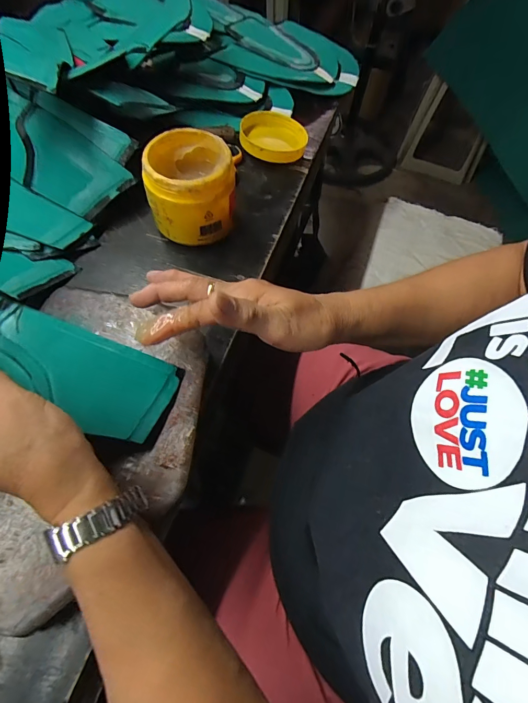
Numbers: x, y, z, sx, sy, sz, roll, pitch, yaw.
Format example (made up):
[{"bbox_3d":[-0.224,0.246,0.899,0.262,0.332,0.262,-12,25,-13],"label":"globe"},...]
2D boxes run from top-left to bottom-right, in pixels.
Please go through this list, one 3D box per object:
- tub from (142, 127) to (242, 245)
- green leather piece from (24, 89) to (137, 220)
[{"bbox_3d":[-0.076,-0.179,0.396,0.090,0.073,0.089,2,63,-3],"label":"tub"},{"bbox_3d":[-0.217,-0.218,0.411,0.127,0.018,0.110,27,81,-6],"label":"green leather piece"}]

